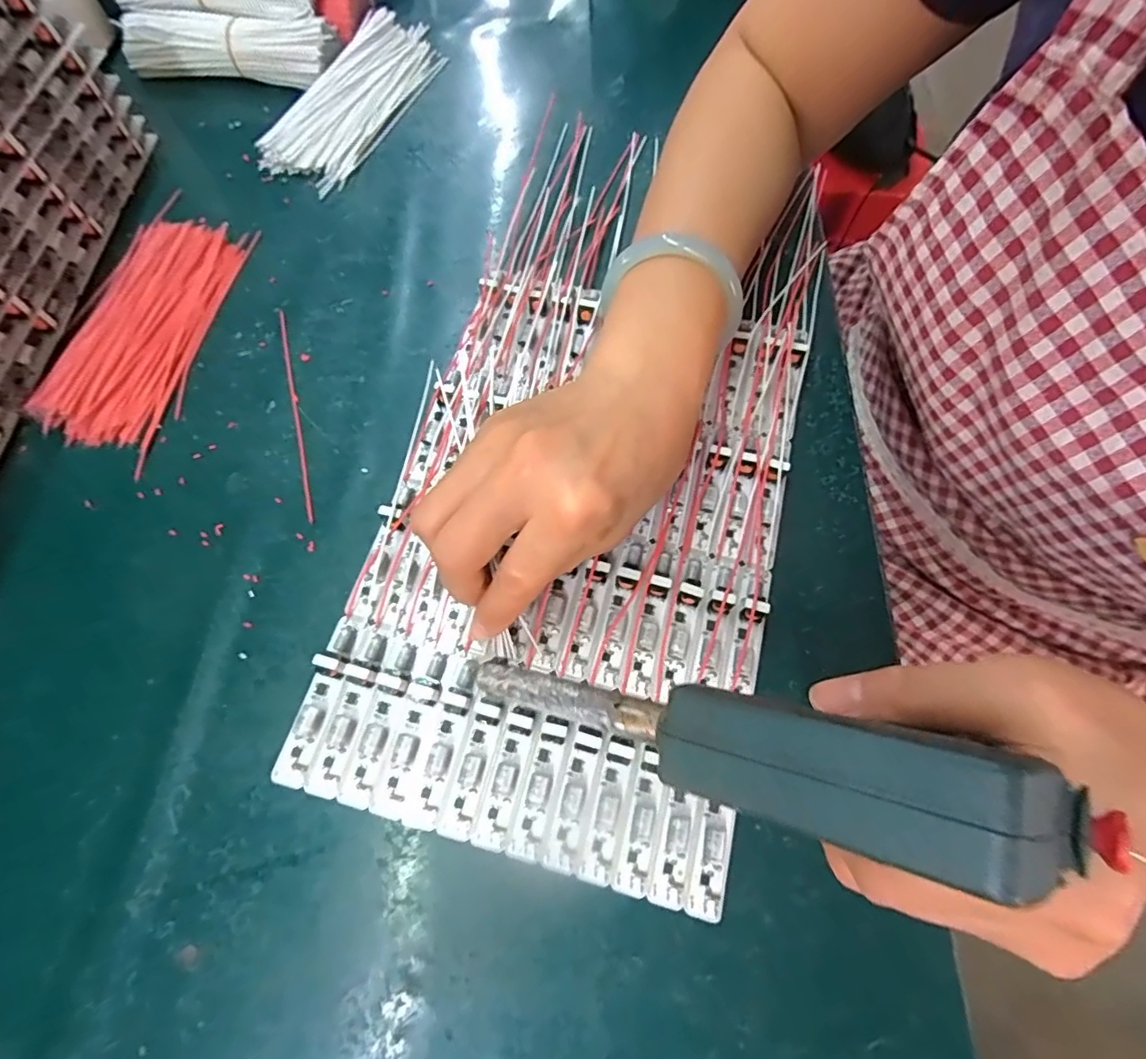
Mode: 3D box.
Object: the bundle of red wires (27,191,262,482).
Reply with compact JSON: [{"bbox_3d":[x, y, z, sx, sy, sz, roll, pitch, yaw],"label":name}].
[{"bbox_3d":[-0.250,-0.123,0.325,0.075,0.011,0.165,6,68,2],"label":"bundle of red wires"}]

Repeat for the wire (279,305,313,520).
[{"bbox_3d":[-0.154,-0.068,0.308,0.004,0.004,0.141,-16,69,-6],"label":"wire"}]

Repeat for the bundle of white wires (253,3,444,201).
[{"bbox_3d":[-0.155,-0.309,0.393,0.068,0.023,0.159,23,70,9],"label":"bundle of white wires"}]

